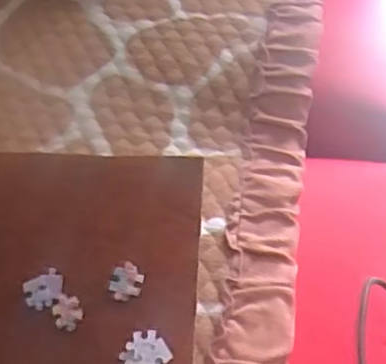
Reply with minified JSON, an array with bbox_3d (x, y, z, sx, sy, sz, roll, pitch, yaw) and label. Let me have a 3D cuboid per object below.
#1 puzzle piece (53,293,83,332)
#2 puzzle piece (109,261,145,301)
[{"bbox_3d":[-0.099,0.104,0.520,0.025,0.004,0.027,-2,65,4],"label":"puzzle piece"},{"bbox_3d":[-0.053,0.080,0.523,0.025,0.004,0.030,9,72,11],"label":"puzzle piece"}]

